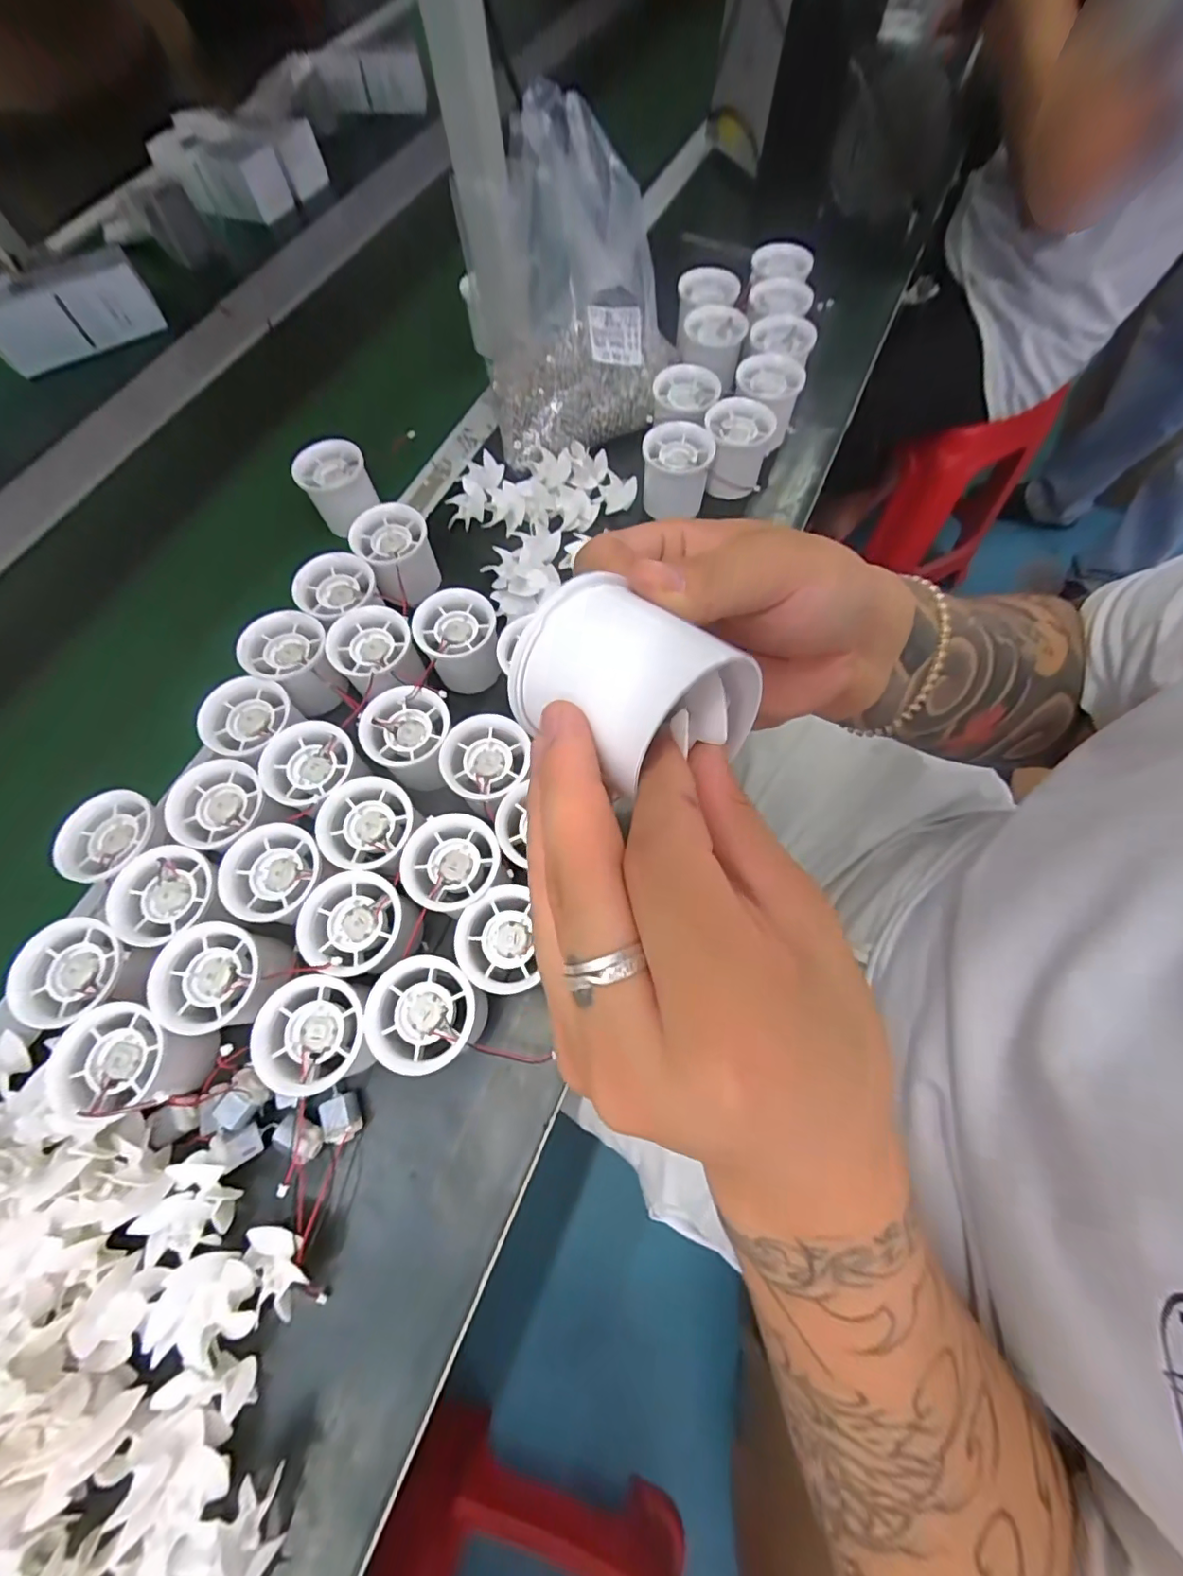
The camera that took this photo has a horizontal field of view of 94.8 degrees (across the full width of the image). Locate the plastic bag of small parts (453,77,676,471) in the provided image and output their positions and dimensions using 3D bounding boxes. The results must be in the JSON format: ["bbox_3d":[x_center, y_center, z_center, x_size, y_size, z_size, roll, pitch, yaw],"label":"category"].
[{"bbox_3d":[-0.014,-0.398,0.438,0.173,0.164,0.140,-9,68,-1],"label":"plastic bag of small parts"}]

